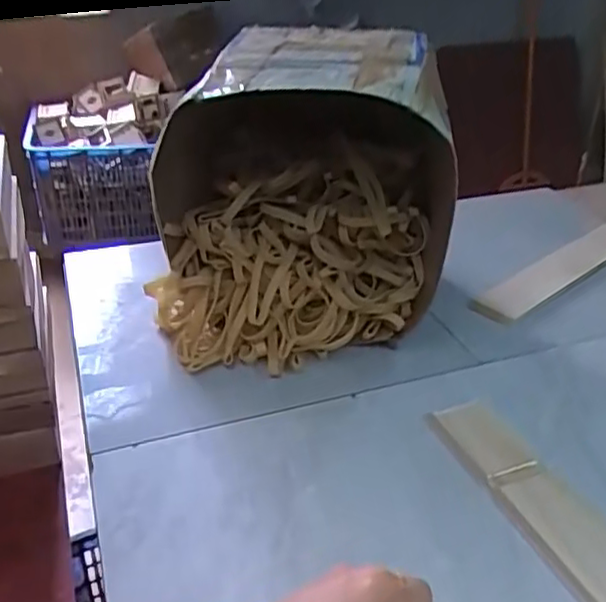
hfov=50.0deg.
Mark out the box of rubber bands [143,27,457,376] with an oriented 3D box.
[{"bbox_3d":[-0.009,-0.123,0.718,0.298,0.279,0.286,-2,31,-3],"label":"box of rubber bands"}]

